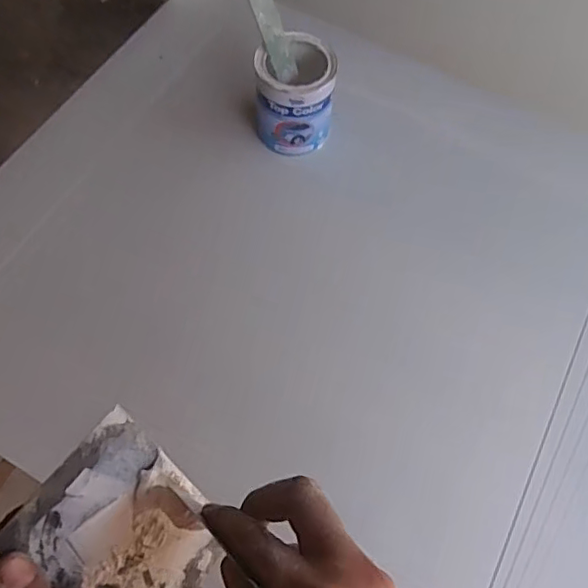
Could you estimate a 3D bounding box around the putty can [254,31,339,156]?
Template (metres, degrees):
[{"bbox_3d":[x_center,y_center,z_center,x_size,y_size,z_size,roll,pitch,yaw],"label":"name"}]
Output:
[{"bbox_3d":[0.001,-0.275,0.795,0.103,0.130,0.101,1,62,-1],"label":"putty can"}]

